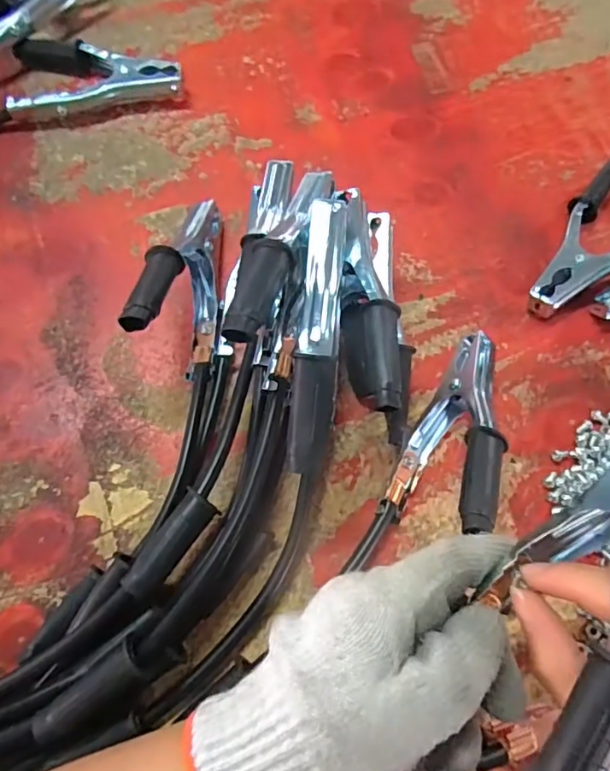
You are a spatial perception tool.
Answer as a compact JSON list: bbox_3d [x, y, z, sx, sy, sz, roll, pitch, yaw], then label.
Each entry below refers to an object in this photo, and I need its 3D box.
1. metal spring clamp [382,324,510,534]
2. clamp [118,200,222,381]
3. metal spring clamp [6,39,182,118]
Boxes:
[{"bbox_3d":[0.098,0.024,0.316,0.053,0.072,0.136,25,71,7],"label":"metal spring clamp"},{"bbox_3d":[-0.081,-0.079,0.343,0.038,0.084,0.131,0,70,-2],"label":"clamp"},{"bbox_3d":[-0.170,-0.252,0.430,0.135,0.027,0.060,-4,70,-4],"label":"metal spring clamp"}]

